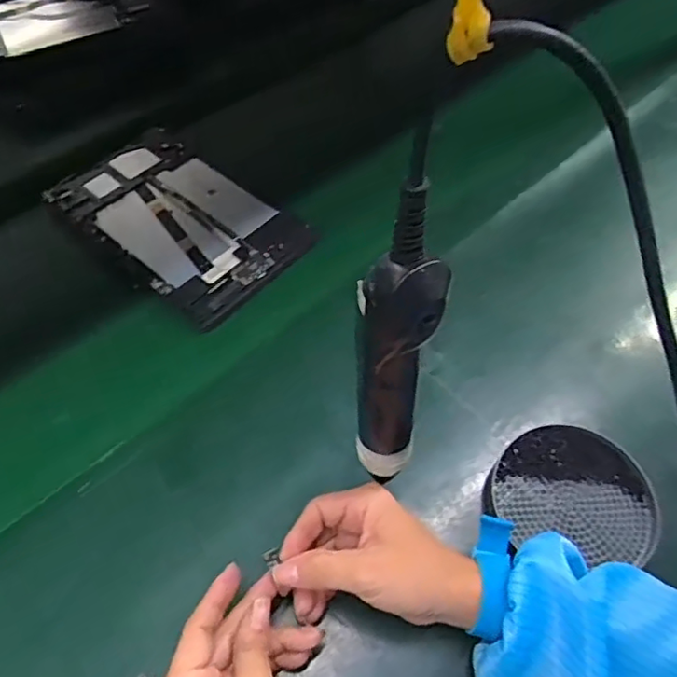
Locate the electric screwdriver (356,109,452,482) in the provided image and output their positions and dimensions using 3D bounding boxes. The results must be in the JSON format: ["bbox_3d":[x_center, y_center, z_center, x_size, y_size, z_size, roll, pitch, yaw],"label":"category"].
[{"bbox_3d":[0.029,0.005,0.292,0.032,0.223,0.046,-32,63,-17],"label":"electric screwdriver"}]

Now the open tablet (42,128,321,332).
[{"bbox_3d":[-0.157,-0.118,0.580,0.248,0.012,0.142,35,65,22],"label":"open tablet"}]

